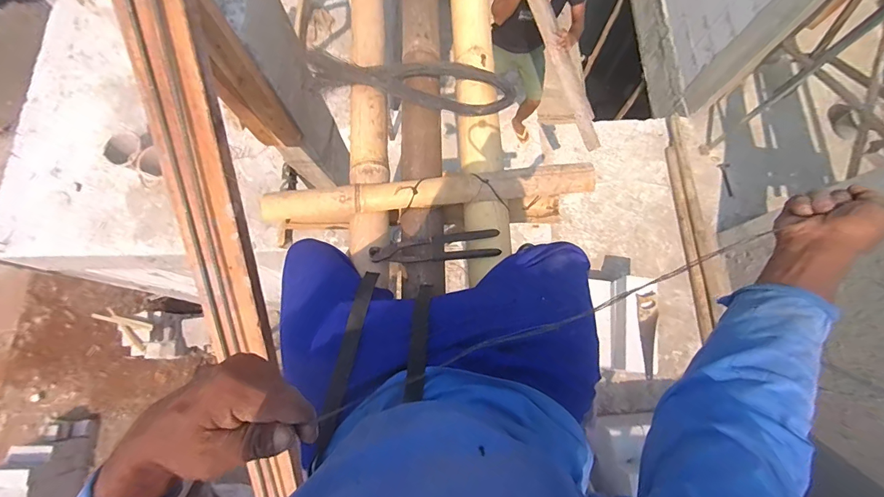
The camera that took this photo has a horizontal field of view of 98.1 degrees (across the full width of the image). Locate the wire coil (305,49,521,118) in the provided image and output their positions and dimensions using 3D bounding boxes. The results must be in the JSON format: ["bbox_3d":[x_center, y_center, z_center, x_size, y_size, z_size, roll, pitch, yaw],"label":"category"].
[{"bbox_3d":[-0.068,-0.332,0.752,0.419,0.059,0.087,15,76,4],"label":"wire coil"}]

